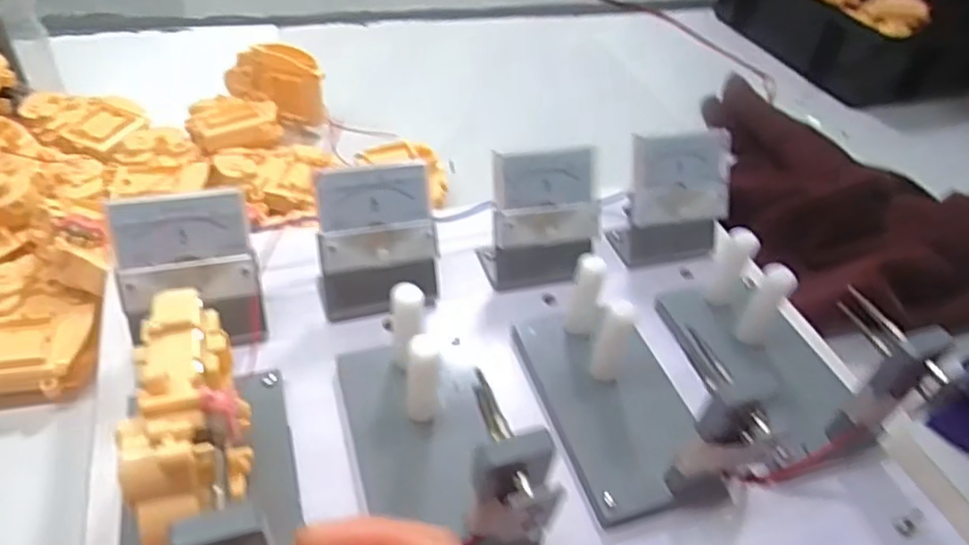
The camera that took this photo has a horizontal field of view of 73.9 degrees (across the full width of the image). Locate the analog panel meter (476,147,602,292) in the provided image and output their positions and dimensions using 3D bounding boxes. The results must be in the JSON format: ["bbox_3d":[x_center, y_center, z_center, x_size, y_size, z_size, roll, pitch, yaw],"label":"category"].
[{"bbox_3d":[0.035,-0.032,0.392,0.067,0.075,0.041,-8,46,-16],"label":"analog panel meter"}]

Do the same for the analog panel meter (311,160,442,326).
[{"bbox_3d":[-0.060,-0.013,0.357,0.067,0.076,0.048,-7,46,-15],"label":"analog panel meter"}]

